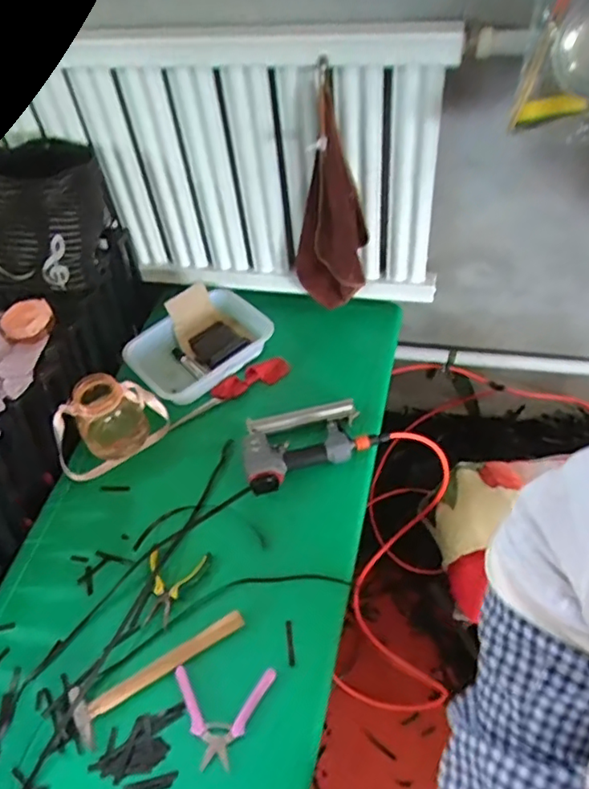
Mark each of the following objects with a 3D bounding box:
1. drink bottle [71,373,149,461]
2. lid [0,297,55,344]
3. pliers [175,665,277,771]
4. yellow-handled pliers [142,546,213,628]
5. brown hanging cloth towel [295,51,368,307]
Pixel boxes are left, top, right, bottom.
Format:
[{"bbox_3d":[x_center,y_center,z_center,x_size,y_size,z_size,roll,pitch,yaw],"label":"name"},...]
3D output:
[{"bbox_3d":[-0.351,0.040,1.132,0.114,0.131,0.104,-3,51,3],"label":"drink bottle"},{"bbox_3d":[-0.500,-0.136,1.119,0.094,0.031,0.088,-1,71,3],"label":"lid"},{"bbox_3d":[-0.104,0.461,0.862,0.145,0.009,0.126,-2,51,4],"label":"pliers"},{"bbox_3d":[-0.200,0.312,0.976,0.103,0.014,0.125,6,52,10],"label":"yellow-handled pliers"},{"bbox_3d":[0.065,-0.354,1.132,0.136,0.462,0.096,-5,51,2],"label":"brown hanging cloth towel"}]

